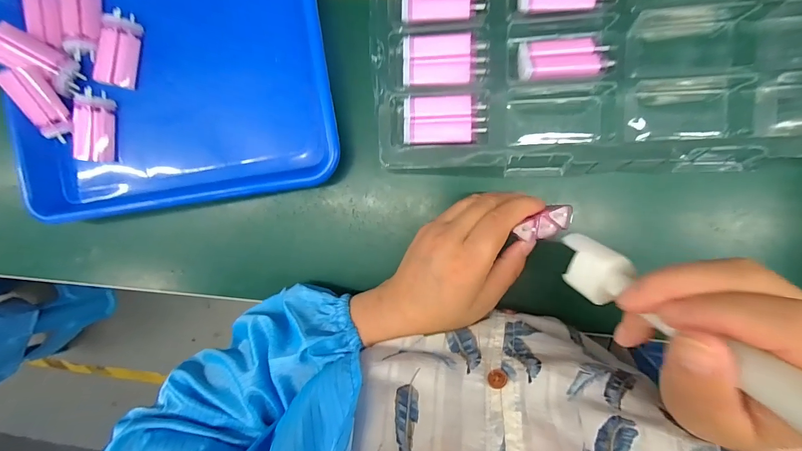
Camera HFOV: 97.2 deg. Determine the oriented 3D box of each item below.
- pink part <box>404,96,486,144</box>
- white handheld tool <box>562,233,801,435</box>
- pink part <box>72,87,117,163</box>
[{"bbox_3d":[0.037,-0.091,0.305,0.067,0.014,0.040,0,94,8],"label":"pink part"},{"bbox_3d":[0.123,0.040,0.161,0.014,0.130,0.028,27,99,-26],"label":"white handheld tool"},{"bbox_3d":[-0.312,-0.100,0.357,0.037,0.017,0.070,4,95,7],"label":"pink part"}]

